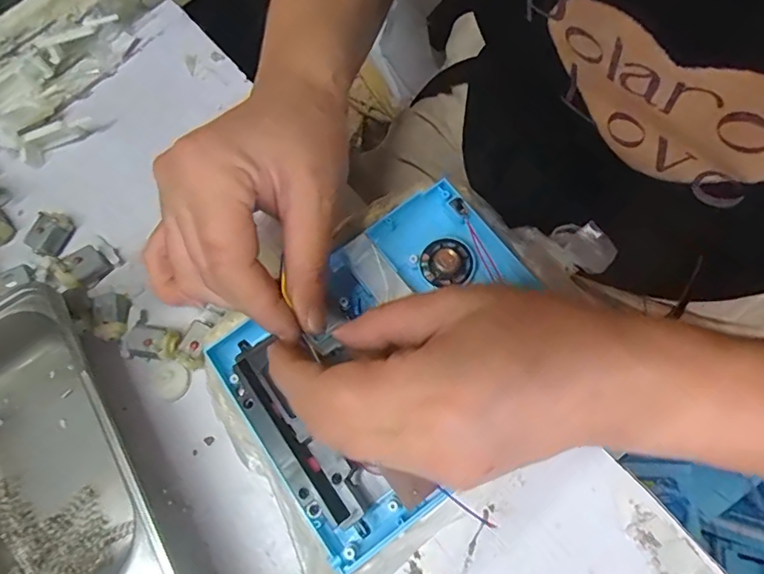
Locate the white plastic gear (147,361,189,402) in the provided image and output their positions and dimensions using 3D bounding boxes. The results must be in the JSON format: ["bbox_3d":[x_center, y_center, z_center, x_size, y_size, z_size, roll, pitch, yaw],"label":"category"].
[{"bbox_3d":[-0.128,0.056,0.298,0.023,0.004,0.023,0,86,0],"label":"white plastic gear"}]

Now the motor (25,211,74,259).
[{"bbox_3d":[-0.221,-0.035,0.330,0.018,0.017,0.029,20,75,10],"label":"motor"}]

